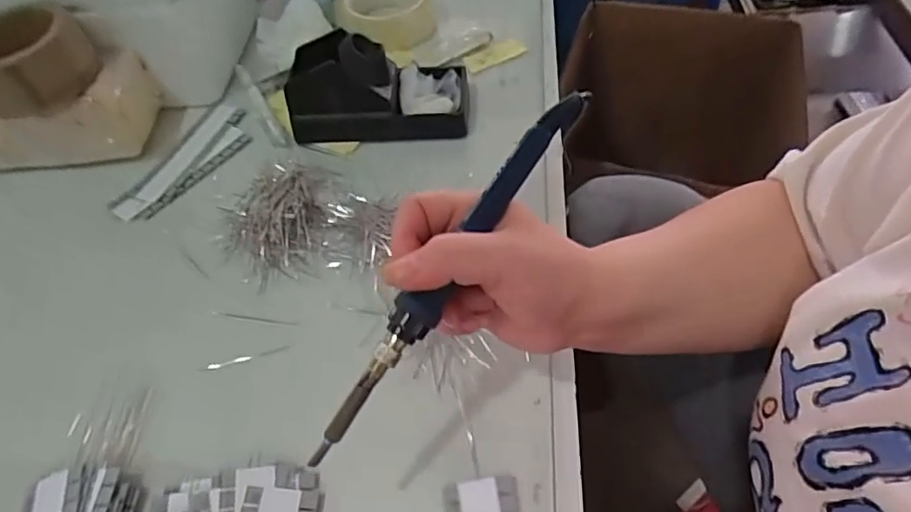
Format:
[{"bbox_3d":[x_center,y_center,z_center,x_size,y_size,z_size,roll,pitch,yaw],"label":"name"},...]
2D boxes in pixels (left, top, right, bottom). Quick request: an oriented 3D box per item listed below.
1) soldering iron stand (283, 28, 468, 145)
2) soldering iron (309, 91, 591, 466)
[{"bbox_3d":[-0.068,-0.150,0.506,0.147,0.073,0.073,-4,53,2],"label":"soldering iron stand"},{"bbox_3d":[0.001,0.001,0.277,0.017,0.020,0.217,30,77,26],"label":"soldering iron"}]

